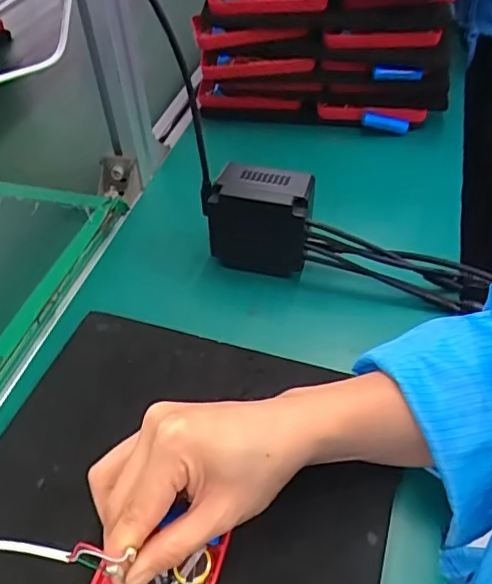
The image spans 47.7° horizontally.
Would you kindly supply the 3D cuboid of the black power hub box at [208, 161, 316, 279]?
[{"bbox_3d":[0.013,-0.059,0.458,0.081,0.074,0.048,5,48,6],"label":"black power hub box"}]

